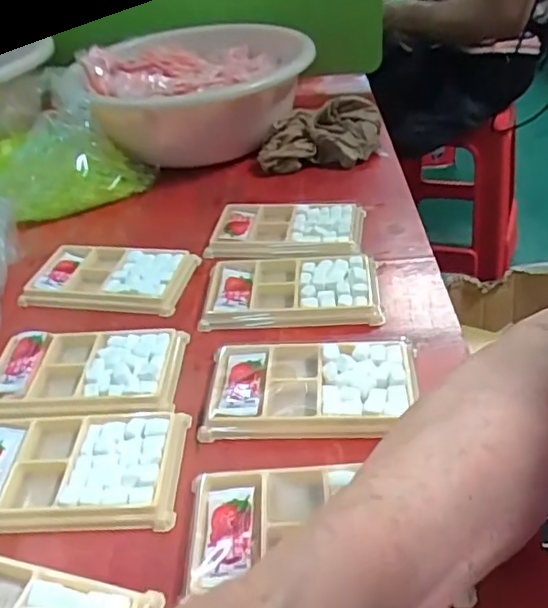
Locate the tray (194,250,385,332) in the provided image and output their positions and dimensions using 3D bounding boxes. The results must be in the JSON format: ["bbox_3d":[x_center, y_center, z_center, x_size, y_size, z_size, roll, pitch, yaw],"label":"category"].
[{"bbox_3d":[0.013,-0.014,0.468,0.132,0.013,0.079,-2,38,6],"label":"tray"}]

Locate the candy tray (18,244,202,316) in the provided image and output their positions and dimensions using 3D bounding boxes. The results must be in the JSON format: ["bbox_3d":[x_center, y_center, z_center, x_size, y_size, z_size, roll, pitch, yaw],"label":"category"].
[{"bbox_3d":[-0.137,-0.021,0.505,0.131,0.020,0.073,4,38,13],"label":"candy tray"}]

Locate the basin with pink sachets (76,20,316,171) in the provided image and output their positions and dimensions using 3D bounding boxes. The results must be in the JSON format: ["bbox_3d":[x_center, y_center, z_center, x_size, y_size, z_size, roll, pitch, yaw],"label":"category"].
[{"bbox_3d":[-0.078,-0.241,0.680,0.247,0.093,0.220,-17,40,-12],"label":"basin with pink sachets"}]

